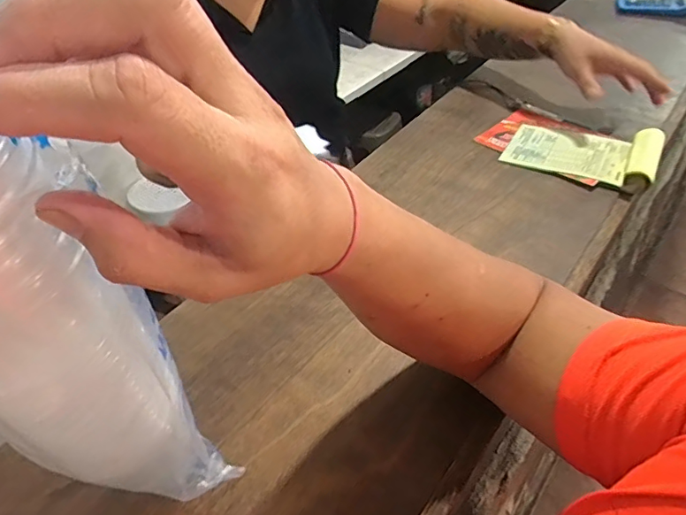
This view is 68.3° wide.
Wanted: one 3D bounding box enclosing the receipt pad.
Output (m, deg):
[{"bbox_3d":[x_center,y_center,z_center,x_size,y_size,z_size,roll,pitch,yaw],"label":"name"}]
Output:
[{"bbox_3d":[0.316,-0.144,0.670,0.179,0.032,0.110,20,48,23],"label":"receipt pad"}]

